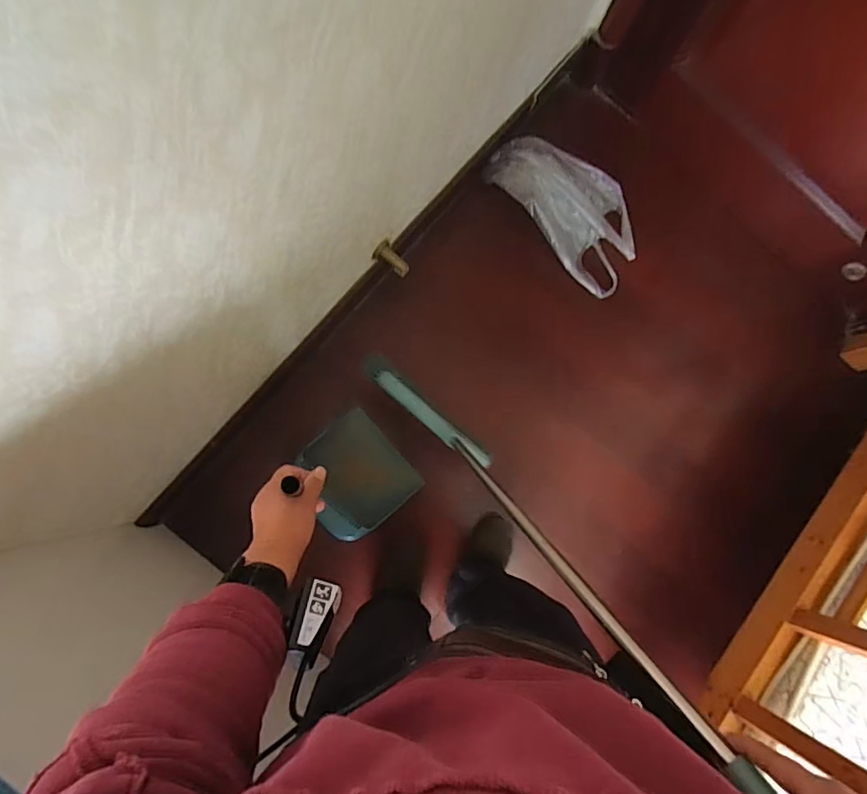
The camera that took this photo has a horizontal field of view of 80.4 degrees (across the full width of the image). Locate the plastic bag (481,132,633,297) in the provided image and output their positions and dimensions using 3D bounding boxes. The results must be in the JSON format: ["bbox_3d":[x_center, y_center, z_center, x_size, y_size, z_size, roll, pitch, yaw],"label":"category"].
[{"bbox_3d":[0.349,-0.482,1.271,0.249,0.073,0.446,-42,88,-10],"label":"plastic bag"}]

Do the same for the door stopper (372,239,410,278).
[{"bbox_3d":[-0.087,-0.304,1.122,0.085,0.044,0.059,41,80,-12],"label":"door stopper"}]

